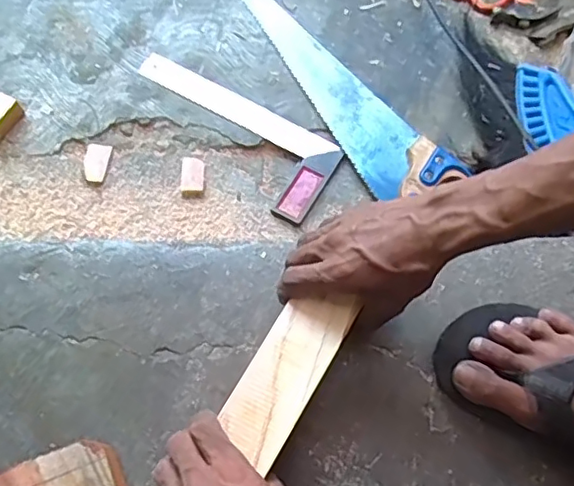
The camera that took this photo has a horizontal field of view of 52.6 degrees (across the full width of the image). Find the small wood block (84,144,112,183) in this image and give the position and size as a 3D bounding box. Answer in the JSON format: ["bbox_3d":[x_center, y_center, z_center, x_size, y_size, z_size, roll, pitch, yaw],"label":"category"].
[{"bbox_3d":[-0.245,-0.103,0.740,0.032,0.009,0.057,5,71,-1],"label":"small wood block"}]

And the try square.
[{"bbox_3d":[-0.080,-0.147,0.755,0.299,0.015,0.124,32,72,8],"label":"try square"}]

